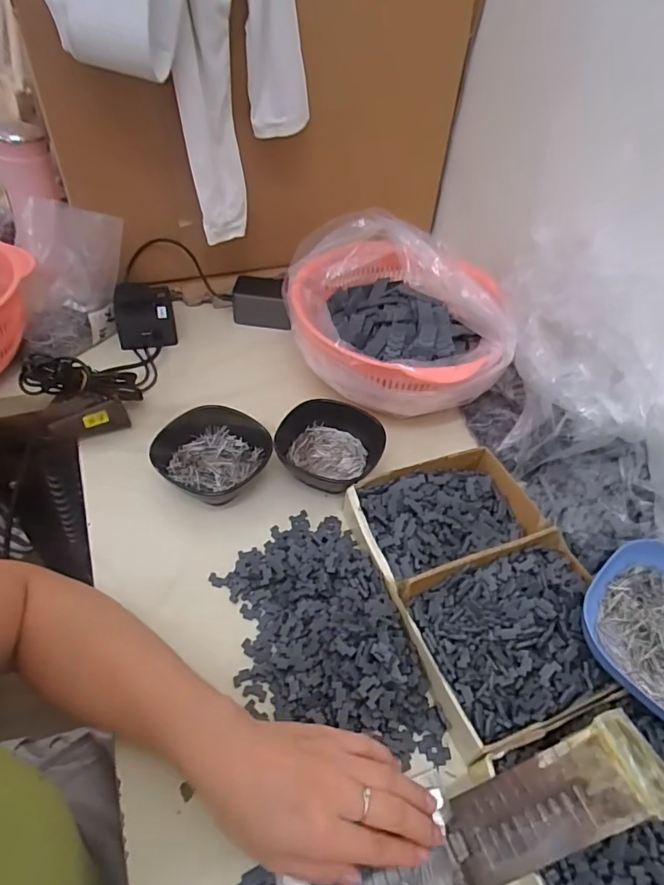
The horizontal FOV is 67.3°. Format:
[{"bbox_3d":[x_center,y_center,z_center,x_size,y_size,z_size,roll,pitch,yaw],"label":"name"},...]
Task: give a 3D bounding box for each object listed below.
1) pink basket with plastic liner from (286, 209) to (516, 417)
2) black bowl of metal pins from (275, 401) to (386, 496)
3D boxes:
[{"bbox_3d":[0.070,-0.146,0.601,0.239,0.126,0.257,-1,47,-8],"label":"pink basket with plastic liner"},{"bbox_3d":[-0.007,0.003,0.534,0.114,0.037,0.104,3,47,-4],"label":"black bowl of metal pins"}]

